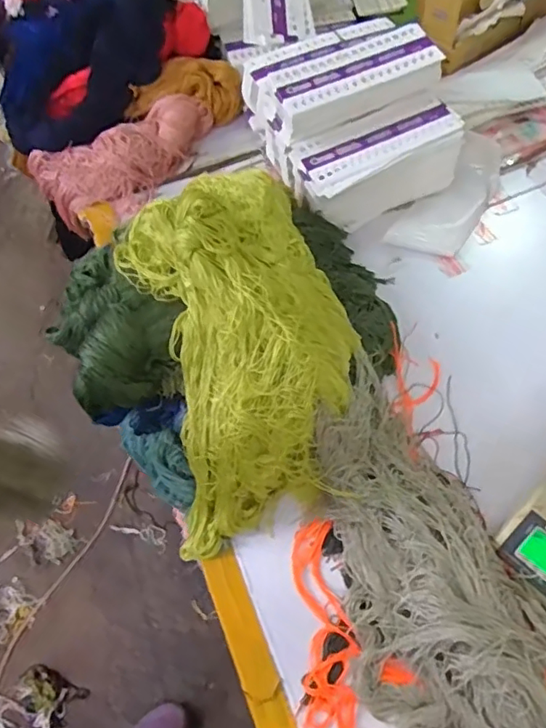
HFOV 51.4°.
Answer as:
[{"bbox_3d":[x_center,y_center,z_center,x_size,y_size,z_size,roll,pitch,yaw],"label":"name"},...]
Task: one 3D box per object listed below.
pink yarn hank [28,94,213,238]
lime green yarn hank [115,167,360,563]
[{"bbox_3d":[-0.228,-0.323,0.921,0.304,0.091,0.148,-24,65,-11],"label":"pink yarn hank"},{"bbox_3d":[-0.029,-0.036,0.695,0.263,0.184,0.436,-14,63,-7],"label":"lime green yarn hank"}]

